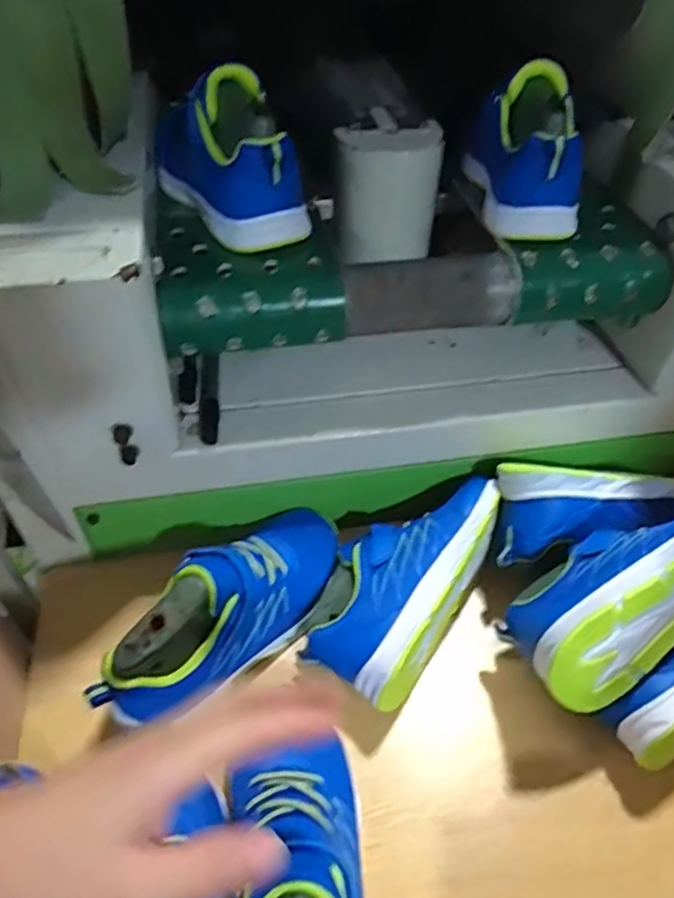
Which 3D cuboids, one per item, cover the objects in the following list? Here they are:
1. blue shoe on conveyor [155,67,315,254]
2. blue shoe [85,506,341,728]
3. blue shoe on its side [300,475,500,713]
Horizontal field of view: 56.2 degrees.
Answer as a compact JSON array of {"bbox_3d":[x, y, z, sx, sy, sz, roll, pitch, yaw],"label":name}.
[{"bbox_3d":[-0.101,-0.255,0.521,0.070,0.101,0.211,-23,53,-22],"label":"blue shoe on conveyor"},{"bbox_3d":[-0.085,0.124,0.503,0.078,0.095,0.230,33,42,25],"label":"blue shoe"},{"bbox_3d":[0.057,0.104,0.542,0.105,0.084,0.213,28,52,21],"label":"blue shoe on its side"}]

